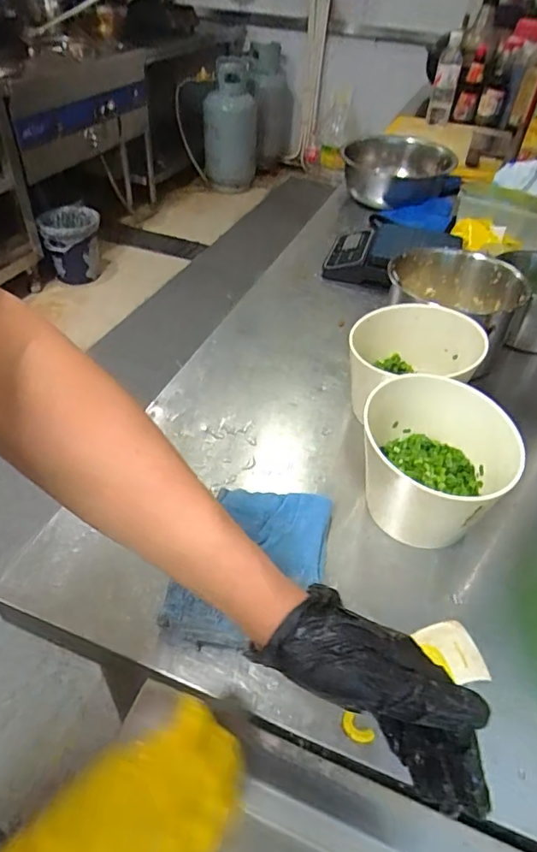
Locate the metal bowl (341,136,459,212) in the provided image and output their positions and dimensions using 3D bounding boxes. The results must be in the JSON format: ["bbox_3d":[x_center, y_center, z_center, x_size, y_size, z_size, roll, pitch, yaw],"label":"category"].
[{"bbox_3d":[0.269,-0.529,1.132,0.244,0.113,0.225,13,44,10],"label":"metal bowl"}]

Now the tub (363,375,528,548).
[{"bbox_3d":[0.146,0.039,0.503,0.140,0.113,0.128,2,44,-2],"label":"tub"}]

